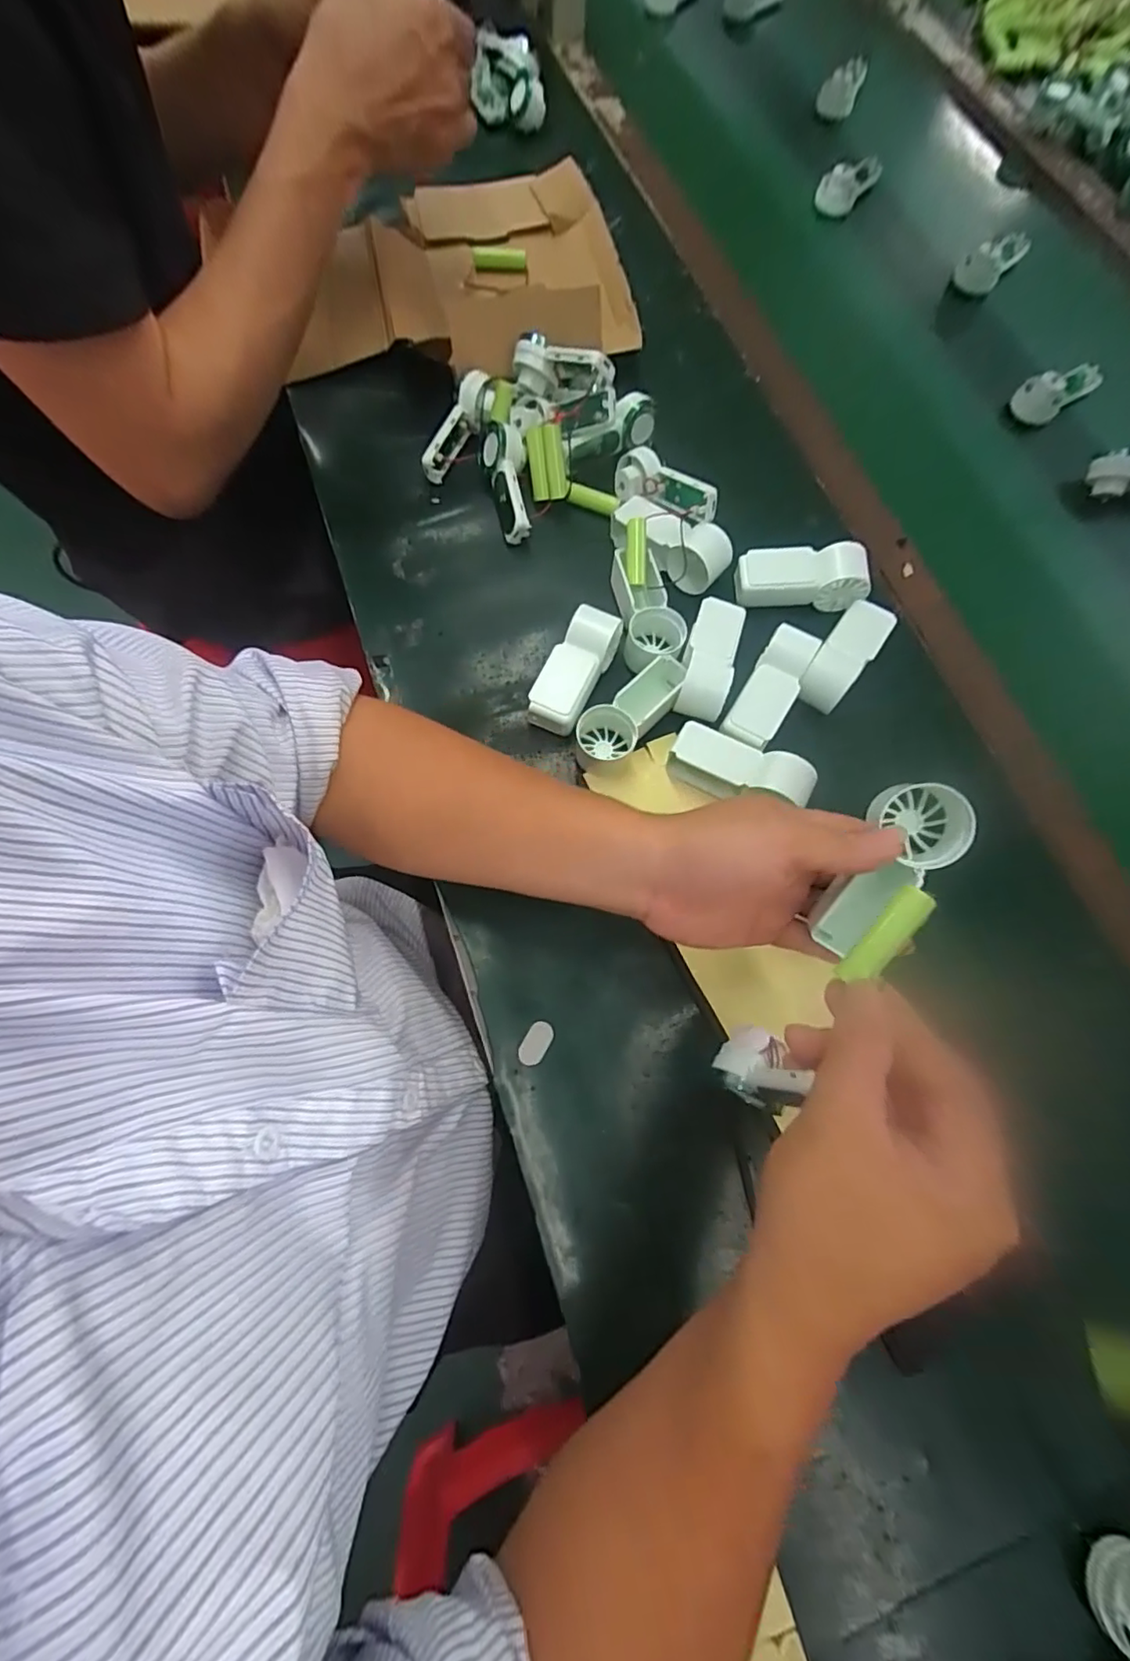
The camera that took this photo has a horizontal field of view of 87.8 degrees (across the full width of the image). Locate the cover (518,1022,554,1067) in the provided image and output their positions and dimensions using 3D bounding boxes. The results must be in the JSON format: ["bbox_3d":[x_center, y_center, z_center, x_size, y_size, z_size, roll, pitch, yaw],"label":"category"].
[{"bbox_3d":[-0.018,0.128,0.352,0.015,0.004,0.026,28,72,7],"label":"cover"}]

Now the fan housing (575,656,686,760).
[{"bbox_3d":[0.049,-0.086,0.405,0.039,0.032,0.082,40,74,11],"label":"fan housing"}]

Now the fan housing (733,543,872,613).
[{"bbox_3d":[0.175,-0.189,0.439,0.093,0.032,0.037,2,71,-2],"label":"fan housing"}]

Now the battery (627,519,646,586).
[{"bbox_3d":[0.053,-0.207,0.436,0.012,0.044,0.010,-7,28,-5],"label":"battery"}]

